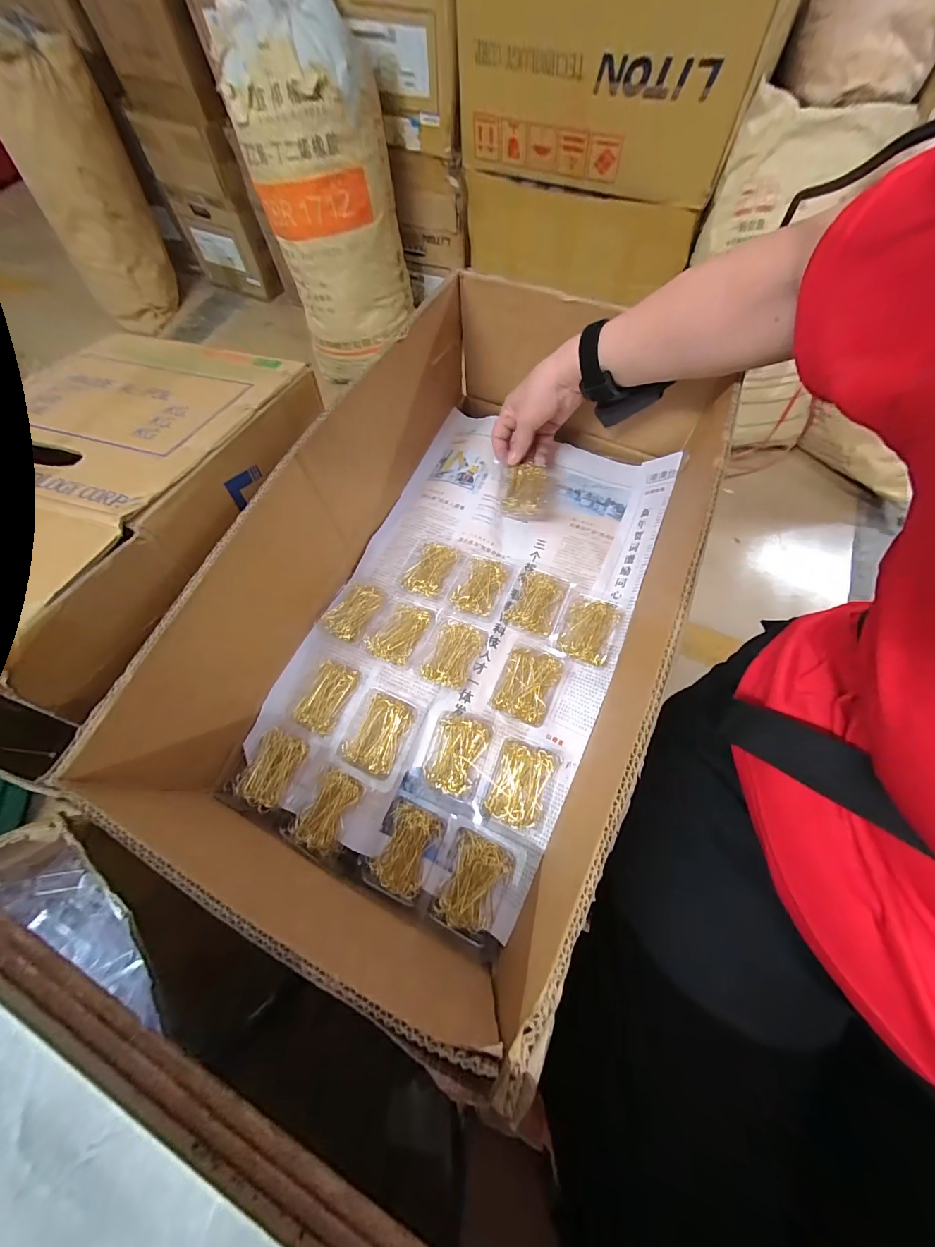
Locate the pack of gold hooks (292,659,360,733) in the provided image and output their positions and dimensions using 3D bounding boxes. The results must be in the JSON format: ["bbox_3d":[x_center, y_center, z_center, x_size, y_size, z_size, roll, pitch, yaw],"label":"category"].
[{"bbox_3d":[-0.147,0.077,0.418,0.043,0.017,0.071,19,69,11],"label":"pack of gold hooks"}]

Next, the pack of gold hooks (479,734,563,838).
[{"bbox_3d":[0.051,0.150,0.373,0.059,0.019,0.077,17,68,10],"label":"pack of gold hooks"}]

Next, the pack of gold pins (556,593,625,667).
[{"bbox_3d":[0.131,0.003,0.427,0.058,0.017,0.082,20,69,11],"label":"pack of gold pins"}]

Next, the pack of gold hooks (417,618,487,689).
[{"bbox_3d":[-0.018,0.031,0.424,0.057,0.024,0.073,21,69,11],"label":"pack of gold hooks"}]

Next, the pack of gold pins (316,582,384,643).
[{"bbox_3d":[-0.133,-0.016,0.456,0.052,0.010,0.072,24,70,13],"label":"pack of gold pins"}]

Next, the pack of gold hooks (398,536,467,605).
[{"bbox_3d":[-0.046,-0.071,0.475,0.071,0.020,0.084,21,69,11],"label":"pack of gold hooks"}]

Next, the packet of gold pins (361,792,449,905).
[{"bbox_3d":[-0.058,0.205,0.368,0.056,0.027,0.078,21,69,11],"label":"packet of gold pins"}]

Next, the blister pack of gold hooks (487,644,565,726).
[{"bbox_3d":[0.060,0.063,0.409,0.057,0.020,0.075,20,69,11],"label":"blister pack of gold hooks"}]

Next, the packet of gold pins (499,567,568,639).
[{"bbox_3d":[0.076,-0.028,0.449,0.062,0.008,0.080,22,69,12],"label":"packet of gold pins"}]

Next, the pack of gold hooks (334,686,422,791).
[{"bbox_3d":[-0.091,0.108,0.392,0.067,0.015,0.086,18,68,10],"label":"pack of gold hooks"}]

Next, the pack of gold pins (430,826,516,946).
[{"bbox_3d":[0.005,0.228,0.350,0.054,0.026,0.077,20,69,11],"label":"pack of gold pins"}]

